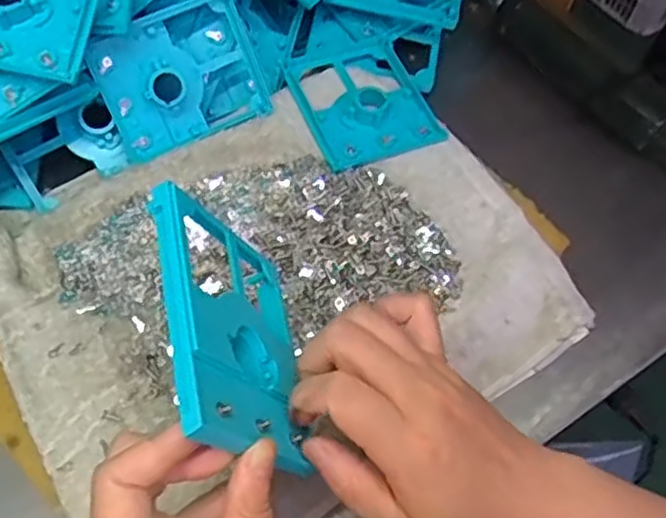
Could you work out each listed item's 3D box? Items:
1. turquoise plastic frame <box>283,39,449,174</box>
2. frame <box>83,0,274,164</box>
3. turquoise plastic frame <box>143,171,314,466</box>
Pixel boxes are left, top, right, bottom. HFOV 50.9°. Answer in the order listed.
[{"bbox_3d":[0.020,-0.134,0.560,0.098,0.014,0.131,-19,61,-15],"label":"turquoise plastic frame"},{"bbox_3d":[-0.113,-0.136,0.520,0.115,0.093,0.022,-28,24,-16],"label":"frame"},{"bbox_3d":[-0.043,0.032,0.309,0.009,0.098,0.113,-25,57,16],"label":"turquoise plastic frame"}]

